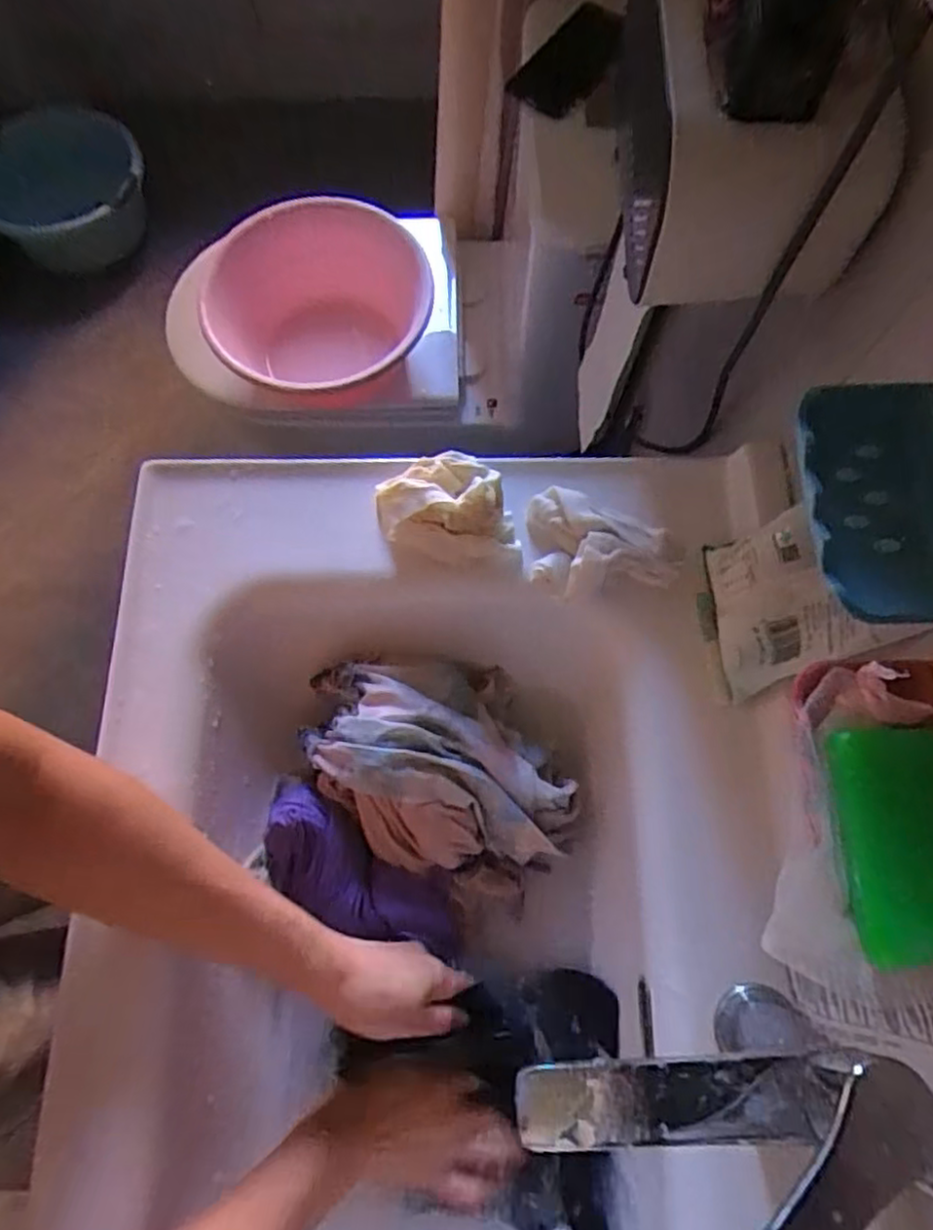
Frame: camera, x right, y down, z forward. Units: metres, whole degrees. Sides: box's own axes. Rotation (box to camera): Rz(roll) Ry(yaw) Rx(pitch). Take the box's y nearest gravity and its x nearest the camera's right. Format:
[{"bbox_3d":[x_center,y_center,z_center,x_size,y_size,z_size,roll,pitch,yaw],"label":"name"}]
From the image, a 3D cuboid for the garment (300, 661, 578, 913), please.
[{"bbox_3d":[-0.019,0.115,0.540,0.228,0.086,0.165,43,76,12],"label":"garment"}]

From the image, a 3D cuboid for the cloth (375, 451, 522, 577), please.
[{"bbox_3d":[-0.014,-0.076,0.516,0.108,0.052,0.084,1,72,-1],"label":"cloth"}]

